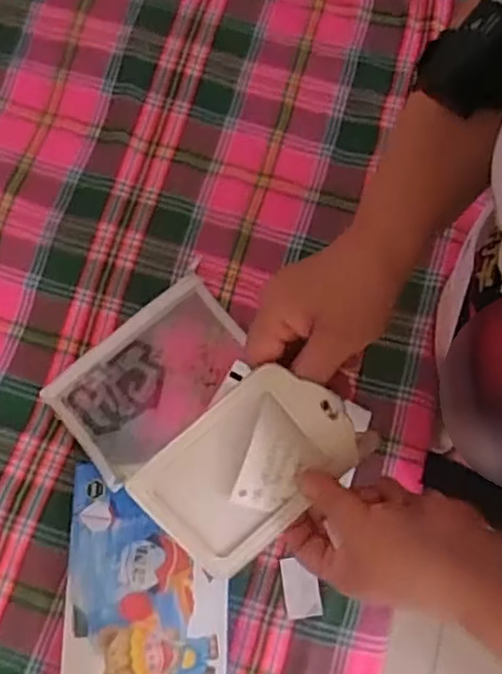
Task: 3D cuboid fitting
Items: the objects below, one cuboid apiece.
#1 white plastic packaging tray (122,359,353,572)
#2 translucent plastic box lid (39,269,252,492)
[{"bbox_3d":[-0.001,0.079,0.411,0.127,0.008,0.085,-43,100,6],"label":"white plastic packaging tray"},{"bbox_3d":[-0.097,0.036,0.670,0.186,0.034,0.118,-39,80,-10],"label":"translucent plastic box lid"}]

